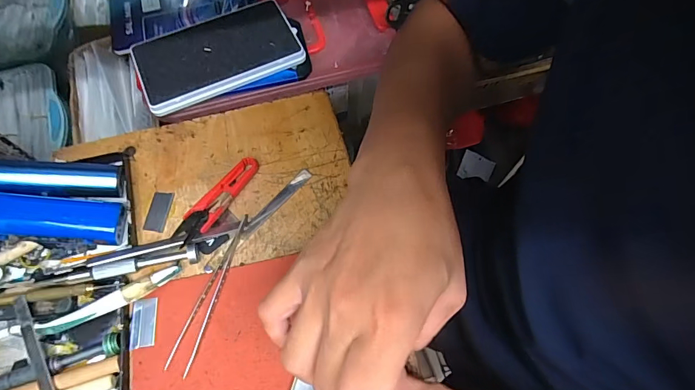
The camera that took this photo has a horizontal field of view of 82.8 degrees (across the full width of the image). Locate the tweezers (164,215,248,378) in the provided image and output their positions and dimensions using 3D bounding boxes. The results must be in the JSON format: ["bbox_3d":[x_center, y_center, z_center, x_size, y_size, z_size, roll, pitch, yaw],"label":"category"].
[{"bbox_3d":[-0.111,0.079,0.330,0.019,0.007,0.133,18,65,6],"label":"tweezers"}]

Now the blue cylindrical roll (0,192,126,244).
[{"bbox_3d":[-0.258,0.020,0.320,0.132,0.030,0.035,6,62,-21],"label":"blue cylindrical roll"}]

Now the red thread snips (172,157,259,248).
[{"bbox_3d":[-0.118,0.004,0.363,0.025,0.012,0.100,31,67,12],"label":"red thread snips"}]

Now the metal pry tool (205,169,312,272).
[{"bbox_3d":[-0.080,0.021,0.360,0.012,0.004,0.127,38,69,15],"label":"metal pry tool"}]

